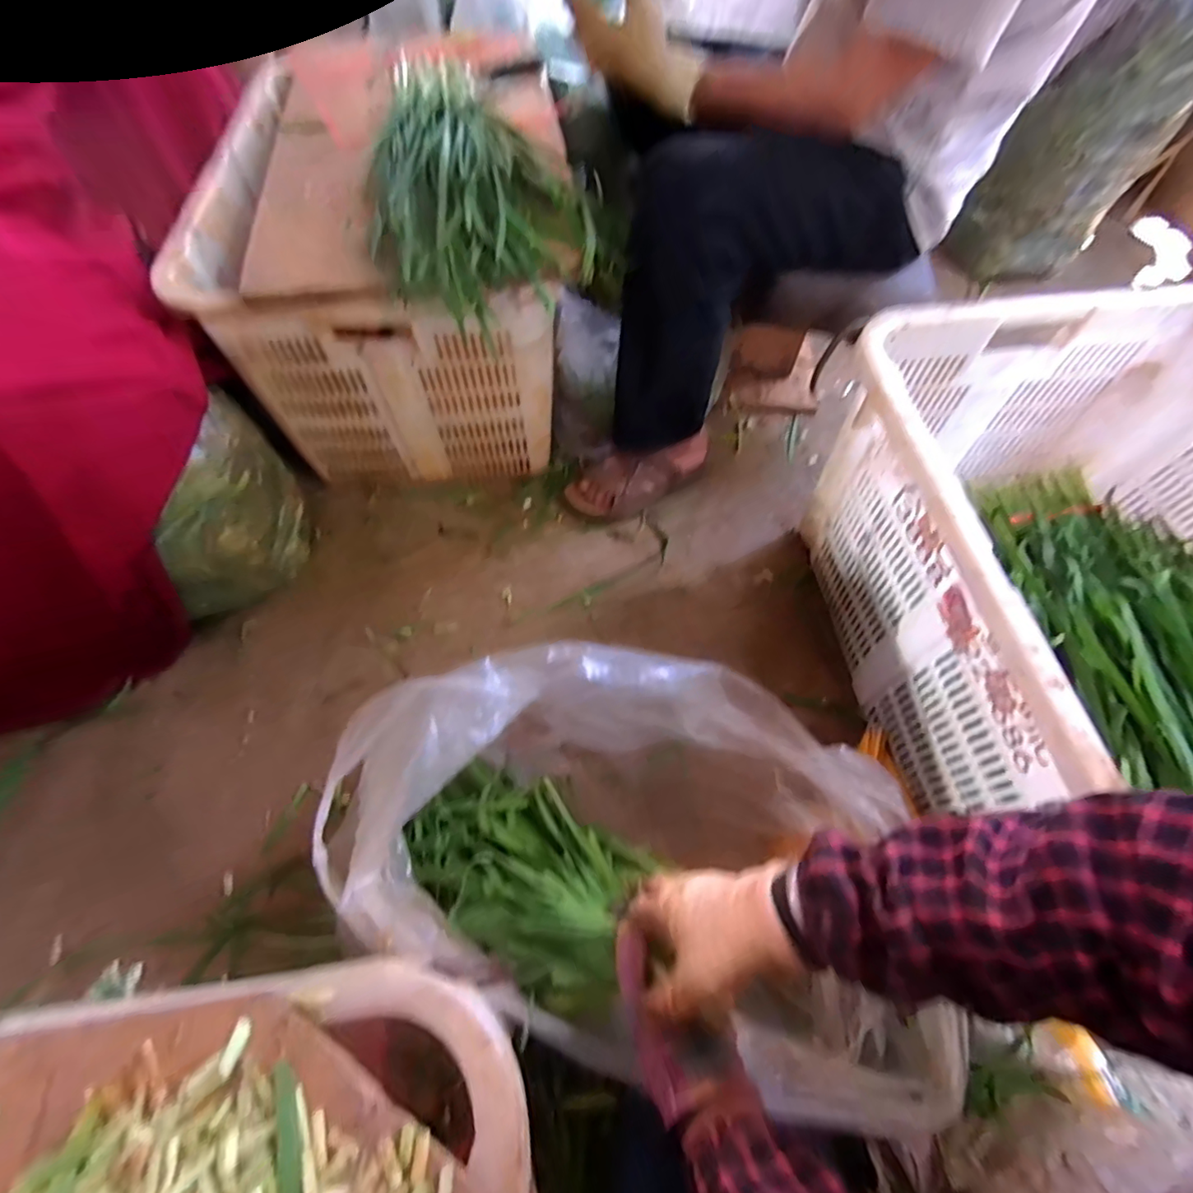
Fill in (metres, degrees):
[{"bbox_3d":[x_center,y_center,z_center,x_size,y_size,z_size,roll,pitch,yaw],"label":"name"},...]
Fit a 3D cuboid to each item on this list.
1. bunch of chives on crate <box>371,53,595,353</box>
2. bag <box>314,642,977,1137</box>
[{"bbox_3d":[-0.144,-0.512,0.660,0.245,0.071,0.491,-6,62,-4],"label":"bunch of chives on crate"},{"bbox_3d":[0.023,0.244,0.567,0.557,0.230,0.331,12,62,5],"label":"bag"}]

